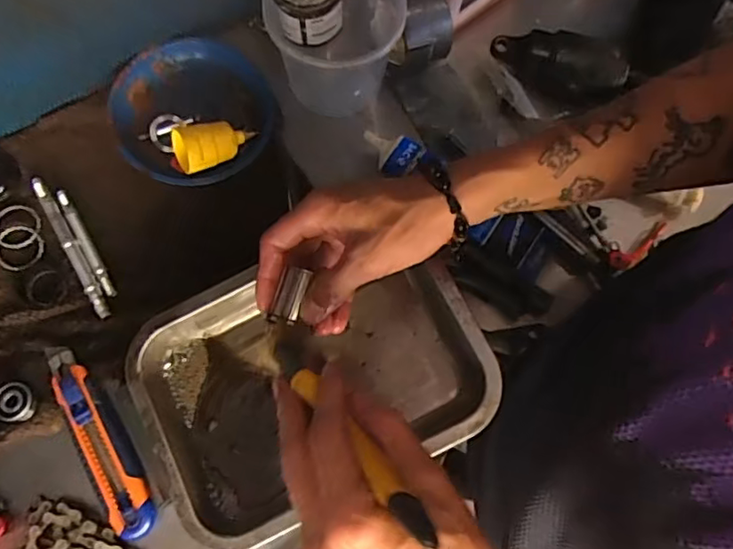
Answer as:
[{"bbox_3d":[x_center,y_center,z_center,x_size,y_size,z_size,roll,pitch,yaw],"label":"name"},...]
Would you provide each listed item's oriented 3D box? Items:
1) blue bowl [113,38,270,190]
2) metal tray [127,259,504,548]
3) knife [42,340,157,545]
[{"bbox_3d":[-0.159,-0.149,0.528,0.136,0.032,0.136,9,73,1],"label":"blue bowl"},{"bbox_3d":[-0.044,0.077,0.447,0.248,0.063,0.178,-24,75,-9],"label":"metal tray"},{"bbox_3d":[-0.208,0.124,0.450,0.032,0.016,0.158,-31,76,-11],"label":"knife"}]

